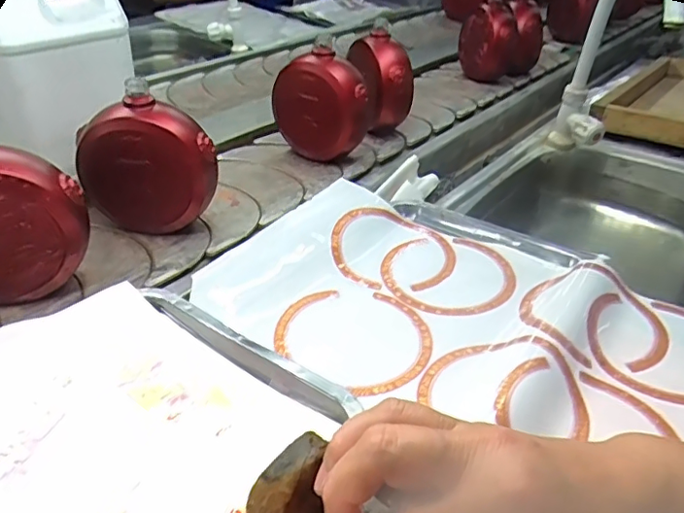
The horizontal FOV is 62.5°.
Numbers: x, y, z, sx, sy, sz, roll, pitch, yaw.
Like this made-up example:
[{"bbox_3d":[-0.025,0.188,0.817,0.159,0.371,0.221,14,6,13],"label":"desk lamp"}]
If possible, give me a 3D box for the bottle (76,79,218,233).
[{"bbox_3d":[-0.203,-0.096,0.596,0.141,0.143,0.060,2,35,-2],"label":"bottle"}]

